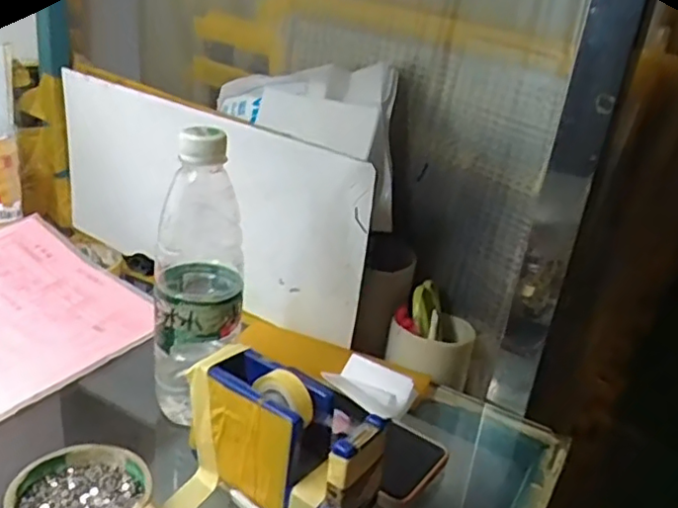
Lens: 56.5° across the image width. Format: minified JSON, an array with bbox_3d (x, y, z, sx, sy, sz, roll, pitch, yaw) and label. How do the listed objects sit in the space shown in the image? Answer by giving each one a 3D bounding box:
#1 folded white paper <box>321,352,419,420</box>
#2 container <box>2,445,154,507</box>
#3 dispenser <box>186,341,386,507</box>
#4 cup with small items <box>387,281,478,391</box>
[{"bbox_3d":[0.029,0.110,0.531,0.067,0.016,0.056,27,34,32],"label":"folded white paper"},{"bbox_3d":[-0.161,0.154,0.394,0.081,0.021,0.082,5,23,-2],"label":"container"},{"bbox_3d":[-0.037,0.124,0.419,0.135,0.082,0.048,21,27,31],"label":"dispenser"},{"bbox_3d":[0.096,0.073,0.632,0.078,0.081,0.082,5,23,-2],"label":"cup with small items"}]

